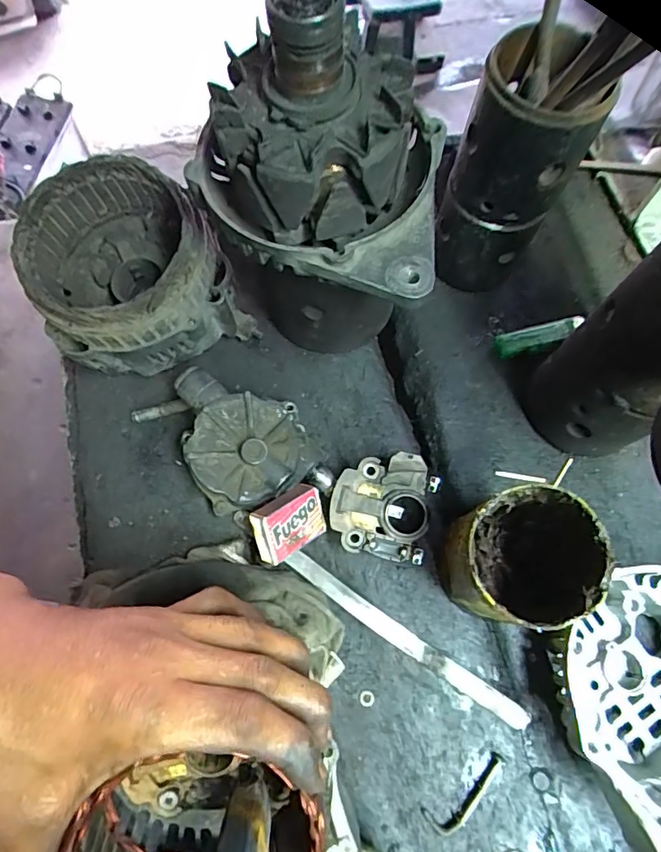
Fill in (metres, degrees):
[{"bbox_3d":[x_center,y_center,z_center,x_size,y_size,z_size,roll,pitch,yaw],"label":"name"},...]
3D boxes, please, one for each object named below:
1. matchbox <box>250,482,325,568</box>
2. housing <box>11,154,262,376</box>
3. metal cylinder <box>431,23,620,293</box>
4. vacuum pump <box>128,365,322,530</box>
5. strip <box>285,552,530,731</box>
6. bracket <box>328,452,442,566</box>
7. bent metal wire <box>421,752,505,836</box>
[{"bbox_3d":[-0.030,0.070,0.361,0.053,0.015,0.043,-18,104,-39],"label":"matchbox"},{"bbox_3d":[-0.151,-0.113,0.382,0.134,0.107,0.132,-29,74,-9],"label":"housing"},{"bbox_3d":[0.126,-0.178,0.365,0.075,0.182,0.084,18,72,6],"label":"metal cylinder"},{"bbox_3d":[-0.078,0.003,0.383,0.099,0.063,0.131,-37,75,-11],"label":"vacuum pump"},{"bbox_3d":[0.050,0.147,0.351,0.188,0.010,0.014,32,74,11],"label":"strip"},{"bbox_3d":[0.038,0.059,0.371,0.071,0.039,0.072,13,72,5],"label":"bracket"},{"bbox_3d":[0.088,0.233,0.315,0.061,0.008,0.019,-34,74,-11],"label":"bent metal wire"}]

